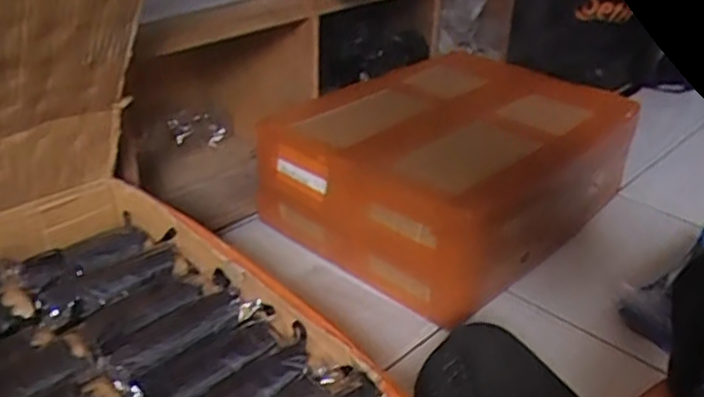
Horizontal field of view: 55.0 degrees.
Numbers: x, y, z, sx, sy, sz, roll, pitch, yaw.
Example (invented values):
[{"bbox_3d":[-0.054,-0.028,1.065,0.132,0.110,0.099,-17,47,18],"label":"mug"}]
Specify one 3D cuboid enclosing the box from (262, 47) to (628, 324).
[{"bbox_3d":[0.162,-0.068,1.150,0.437,0.179,0.534,23,36,32],"label":"box"}]

